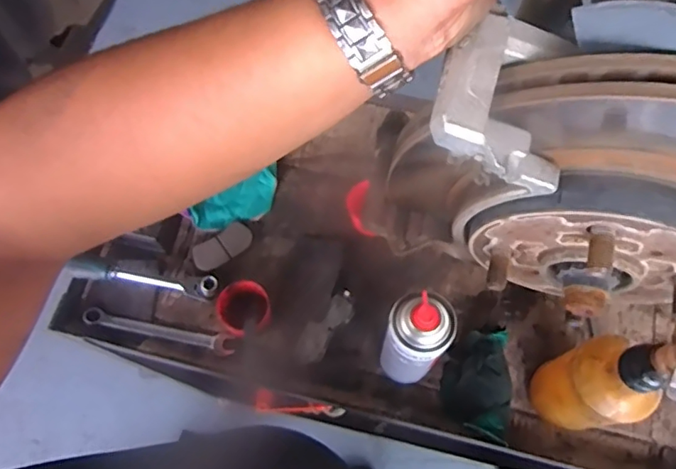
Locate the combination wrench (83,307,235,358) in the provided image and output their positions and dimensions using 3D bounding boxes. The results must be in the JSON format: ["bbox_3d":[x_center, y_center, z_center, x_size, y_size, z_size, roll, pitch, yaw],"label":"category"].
[{"bbox_3d":[-0.239,0.129,0.732,0.203,0.018,0.027,11,69,5],"label":"combination wrench"}]

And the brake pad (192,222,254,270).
[{"bbox_3d":[-0.163,0.019,0.774,0.087,0.020,0.045,-32,72,-11],"label":"brake pad"}]

